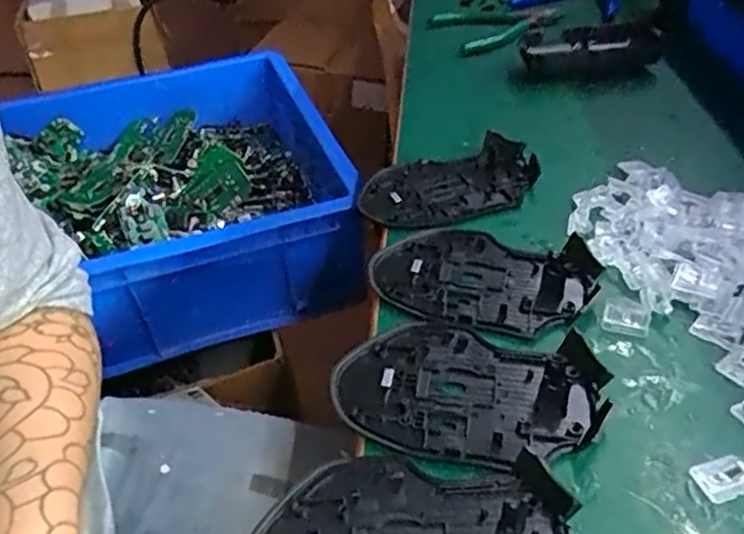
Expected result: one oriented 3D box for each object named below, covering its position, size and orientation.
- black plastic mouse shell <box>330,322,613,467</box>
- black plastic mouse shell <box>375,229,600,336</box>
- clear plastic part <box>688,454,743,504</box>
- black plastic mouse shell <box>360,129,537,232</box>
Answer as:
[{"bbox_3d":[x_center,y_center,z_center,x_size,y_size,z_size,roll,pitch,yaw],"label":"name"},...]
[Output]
[{"bbox_3d":[0.041,0.051,0.280,0.111,0.014,0.071,13,42,18],"label":"black plastic mouse shell"},{"bbox_3d":[0.057,0.001,0.337,0.112,0.014,0.070,15,43,20],"label":"black plastic mouse shell"},{"bbox_3d":[0.134,0.079,0.243,0.020,0.007,0.016,-13,41,-13],"label":"clear plastic part"},{"bbox_3d":[0.049,-0.054,0.407,0.110,0.011,0.073,-10,40,-9],"label":"black plastic mouse shell"}]

